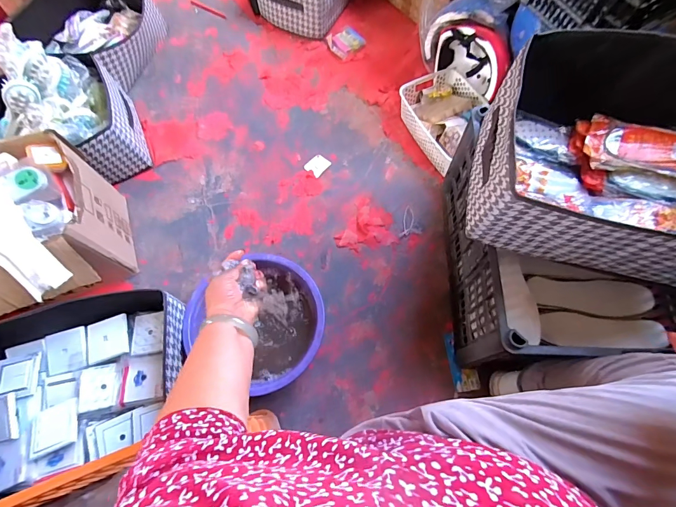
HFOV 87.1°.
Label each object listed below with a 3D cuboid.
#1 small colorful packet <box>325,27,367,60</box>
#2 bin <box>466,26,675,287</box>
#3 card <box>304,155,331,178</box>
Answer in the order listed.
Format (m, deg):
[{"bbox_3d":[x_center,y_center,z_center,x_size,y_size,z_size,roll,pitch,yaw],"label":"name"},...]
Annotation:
[{"bbox_3d":[0.024,-0.727,1.216,0.116,0.024,0.100,-39,71,-13],"label":"small colorful packet"},{"bbox_3d":[0.446,-0.124,0.547,0.430,0.179,0.325,15,69,9],"label":"bin"},{"bbox_3d":[-0.059,-0.253,1.024,0.057,0.004,0.064,36,73,13],"label":"card"}]

